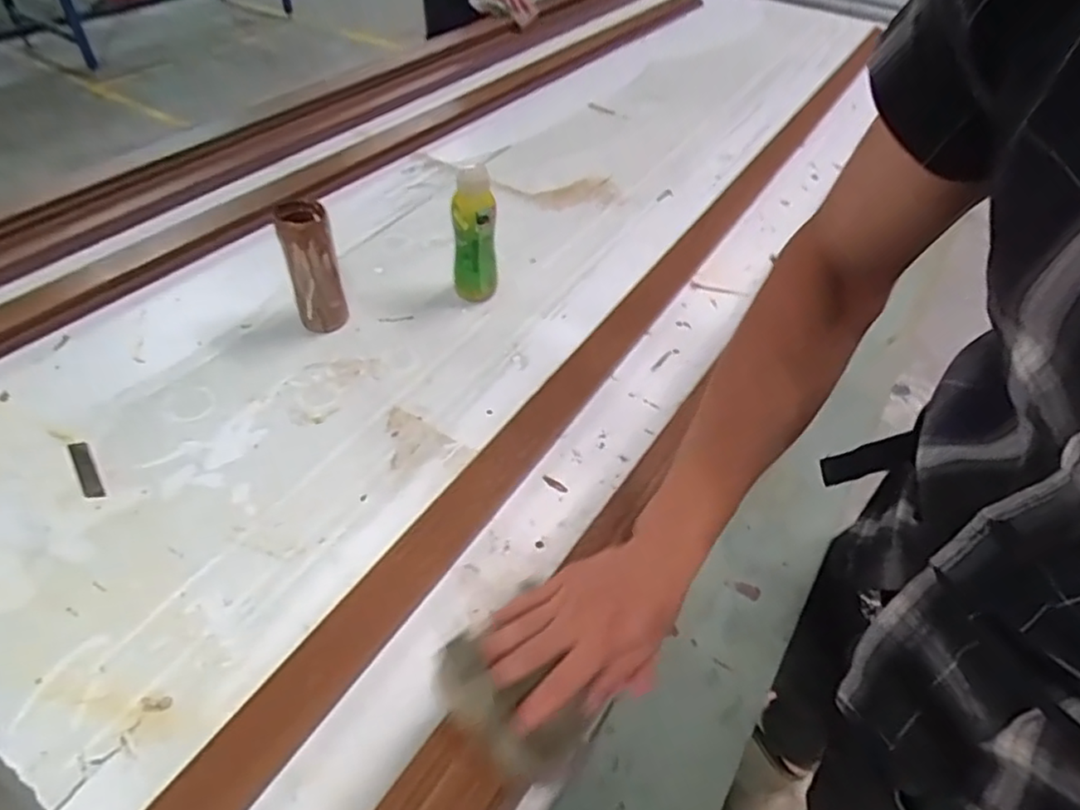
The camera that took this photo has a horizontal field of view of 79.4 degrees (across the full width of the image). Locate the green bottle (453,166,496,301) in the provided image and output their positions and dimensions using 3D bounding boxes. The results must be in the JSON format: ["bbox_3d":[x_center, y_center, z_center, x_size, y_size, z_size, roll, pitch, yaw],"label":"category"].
[{"bbox_3d":[-0.086,-0.214,0.848,0.056,0.176,0.051,-2,46,-5],"label":"green bottle"}]

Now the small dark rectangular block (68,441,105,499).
[{"bbox_3d":[-0.463,0.064,0.662,0.016,0.006,0.084,-27,53,-26],"label":"small dark rectangular block"}]

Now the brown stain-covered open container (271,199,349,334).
[{"bbox_3d":[-0.277,-0.165,0.799,0.057,0.164,0.062,-13,48,-15],"label":"brown stain-covered open container"}]

